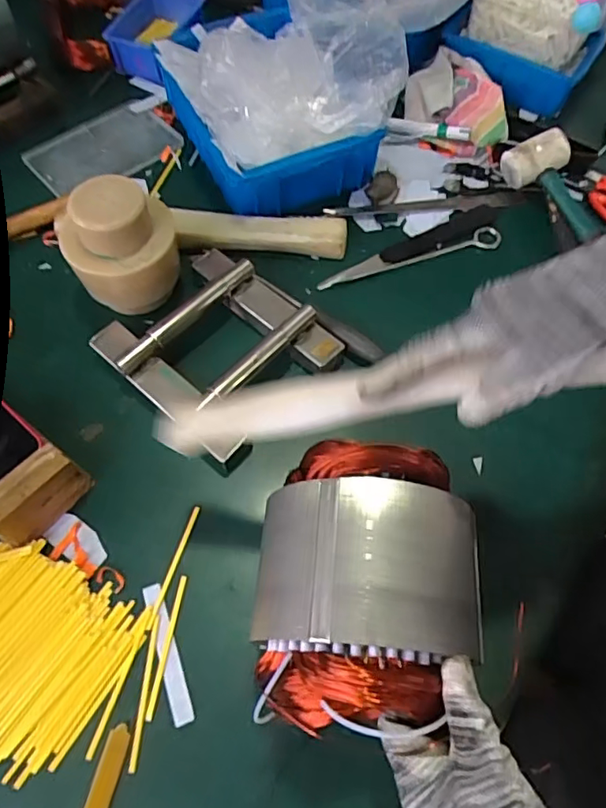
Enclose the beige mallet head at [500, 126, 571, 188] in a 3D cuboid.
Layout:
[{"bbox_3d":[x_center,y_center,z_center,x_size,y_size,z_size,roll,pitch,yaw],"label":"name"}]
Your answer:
[{"bbox_3d":[0.281,-0.298,0.667,0.085,0.035,0.037,-27,67,-2],"label":"beige mallet head"}]

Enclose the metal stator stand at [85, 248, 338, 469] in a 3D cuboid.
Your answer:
[{"bbox_3d":[-0.089,-0.064,0.570,0.209,0.044,0.189,40,68,15],"label":"metal stator stand"}]

